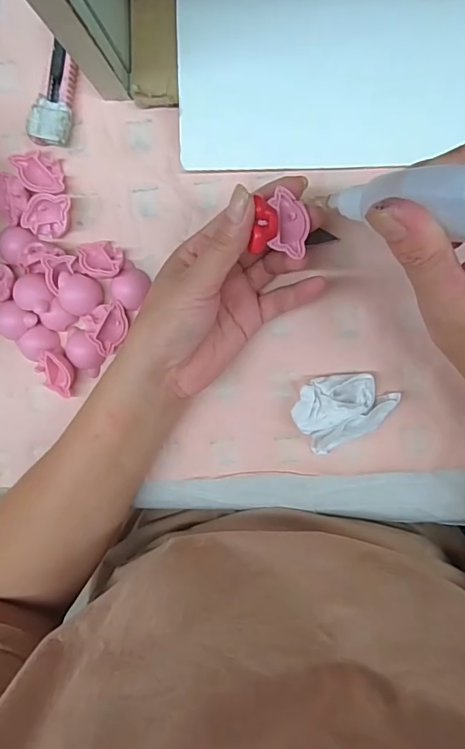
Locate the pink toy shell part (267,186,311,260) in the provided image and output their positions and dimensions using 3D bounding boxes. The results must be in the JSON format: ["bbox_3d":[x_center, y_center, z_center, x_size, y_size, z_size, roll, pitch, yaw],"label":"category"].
[{"bbox_3d":[0.032,-0.084,0.252,0.023,0.011,0.033,8,99,4],"label":"pink toy shell part"}]

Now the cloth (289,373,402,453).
[{"bbox_3d":[0.074,0.021,0.301,0.064,0.021,0.048,-34,94,9],"label":"cloth"}]

